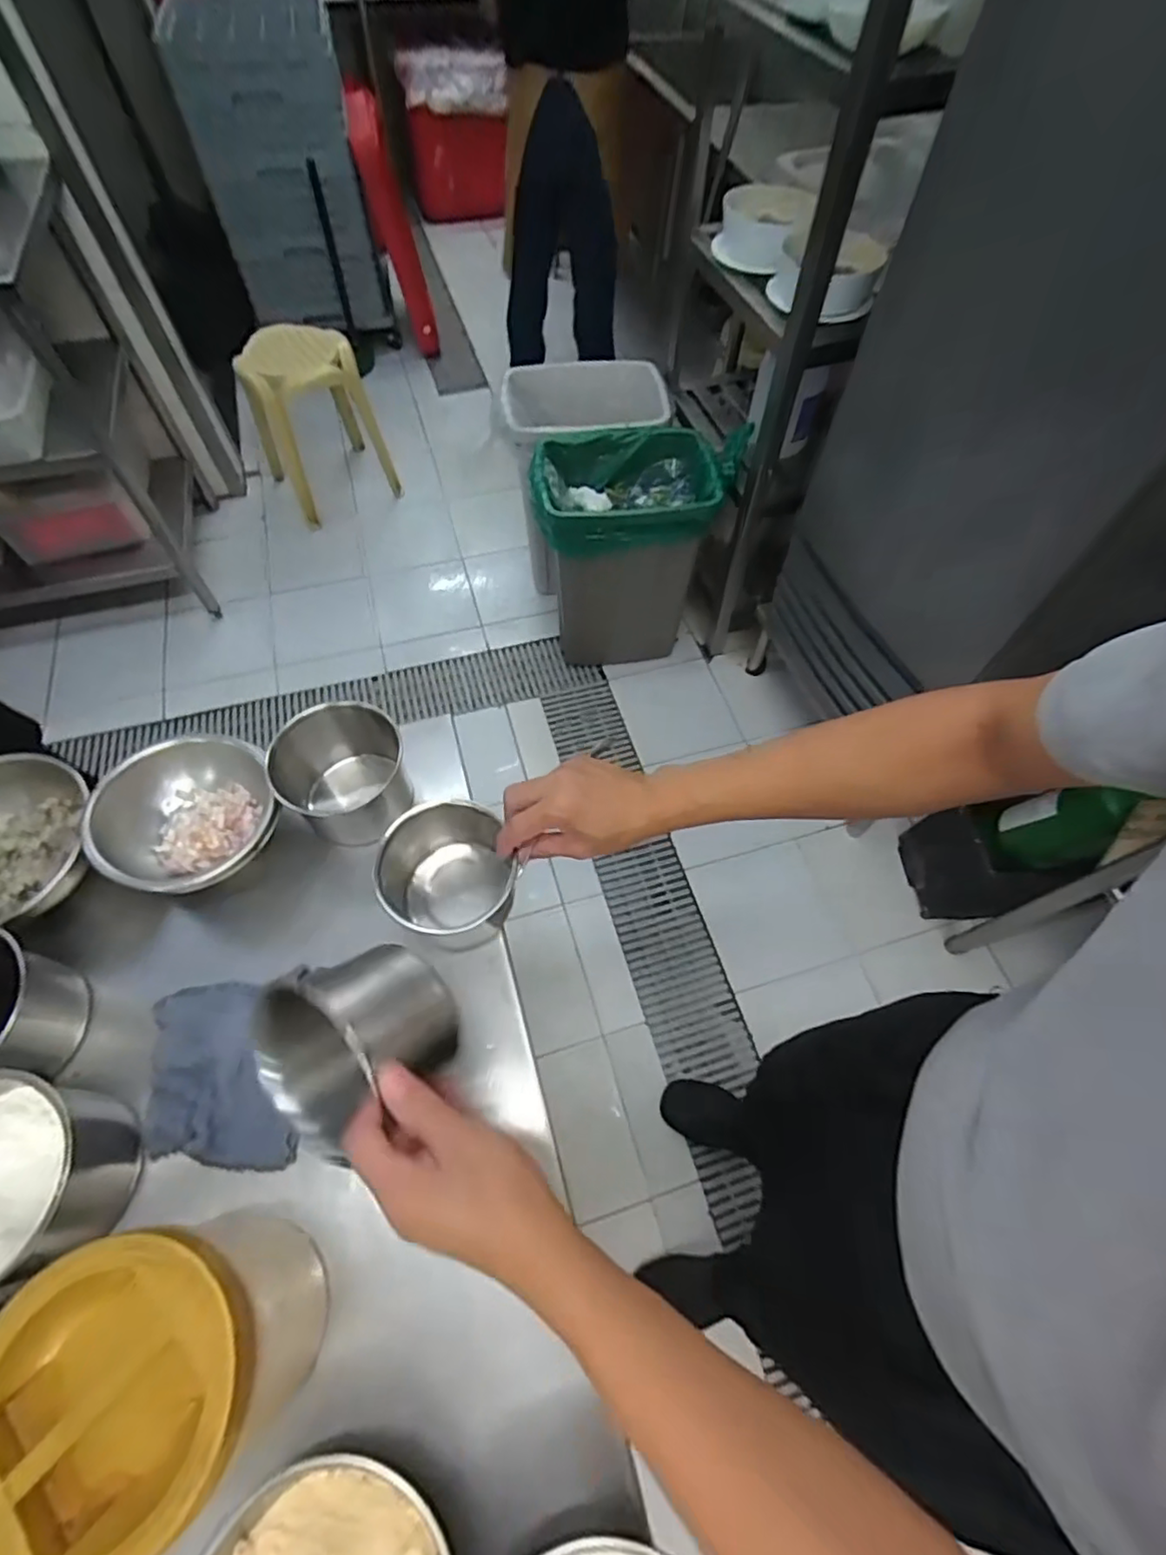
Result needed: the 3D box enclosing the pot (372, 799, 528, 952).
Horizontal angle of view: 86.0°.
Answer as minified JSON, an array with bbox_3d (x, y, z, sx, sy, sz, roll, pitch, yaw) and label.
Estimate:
[{"bbox_3d":[-0.118,0.090,0.565,0.119,0.103,0.105,-35,67,-19],"label":"pot"}]

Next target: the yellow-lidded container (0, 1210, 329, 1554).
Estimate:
[{"bbox_3d":[-0.247,0.355,0.387,0.134,0.172,0.131,1,61,-1],"label":"yellow-lidded container"}]

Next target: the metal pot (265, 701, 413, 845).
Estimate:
[{"bbox_3d":[-0.234,-0.002,0.619,0.108,0.116,0.112,1,61,-1],"label":"metal pot"}]

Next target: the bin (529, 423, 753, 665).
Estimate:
[{"bbox_3d":[0.118,-0.573,1.658,0.490,0.559,0.282,-8,61,-6],"label":"bin"}]

